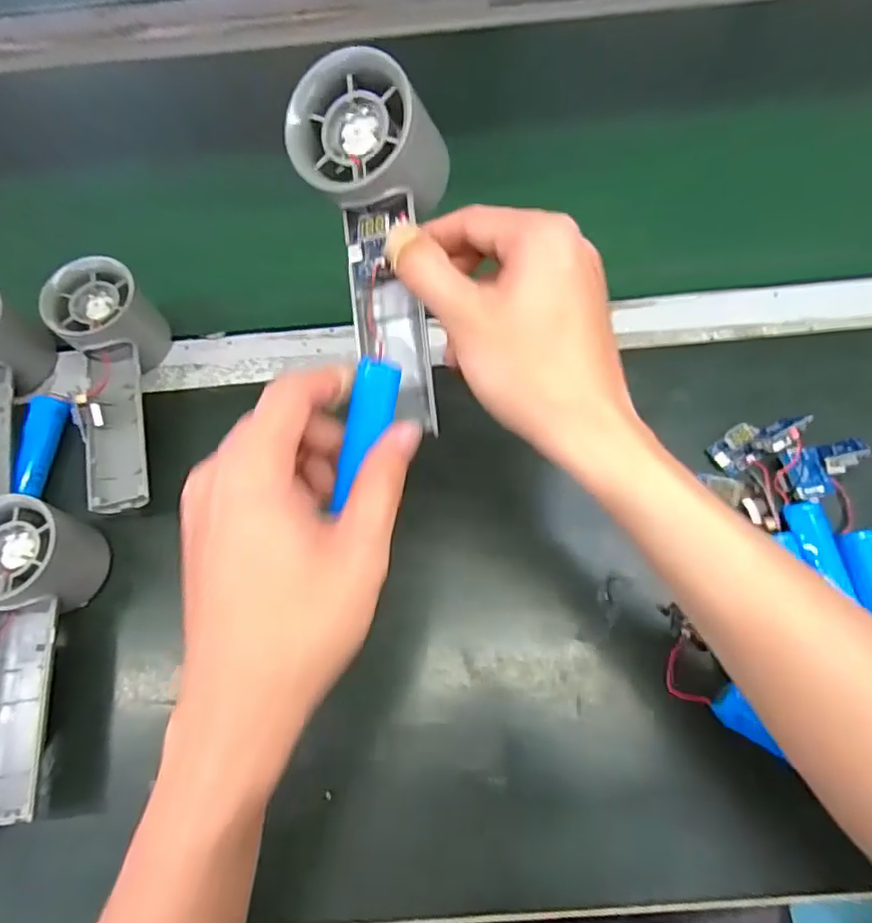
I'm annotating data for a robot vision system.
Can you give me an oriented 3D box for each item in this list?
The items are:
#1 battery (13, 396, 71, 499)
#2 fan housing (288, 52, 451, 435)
[{"bbox_3d":[-0.251,-0.010,0.373,0.017,0.017,0.069,2,68,4],"label":"battery"},{"bbox_3d":[-0.022,-0.092,0.261,0.063,0.049,0.150,-8,93,-1],"label":"fan housing"}]

